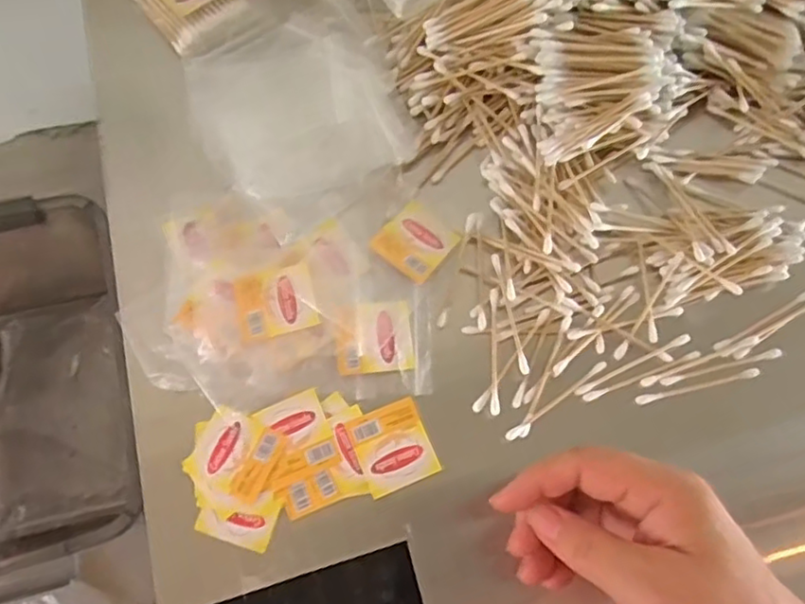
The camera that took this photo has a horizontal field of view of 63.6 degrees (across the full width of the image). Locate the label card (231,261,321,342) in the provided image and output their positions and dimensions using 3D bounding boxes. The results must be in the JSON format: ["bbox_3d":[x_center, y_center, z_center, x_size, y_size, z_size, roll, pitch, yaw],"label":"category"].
[{"bbox_3d":[-0.070,-0.001,0.359,0.043,0.005,0.039,-15,65,-2],"label":"label card"}]

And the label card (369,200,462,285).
[{"bbox_3d":[0.009,-0.037,0.379,0.039,0.004,0.043,39,74,11],"label":"label card"}]

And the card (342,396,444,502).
[{"bbox_3d":[-0.005,0.077,0.347,0.039,0.004,0.043,-21,72,-9],"label":"card"}]

